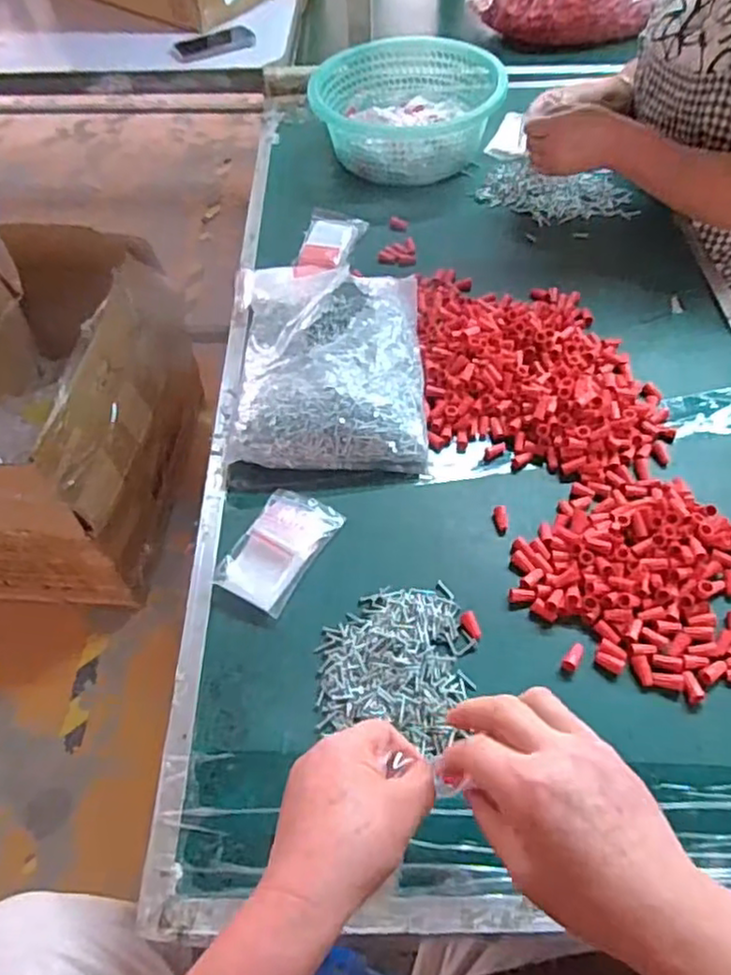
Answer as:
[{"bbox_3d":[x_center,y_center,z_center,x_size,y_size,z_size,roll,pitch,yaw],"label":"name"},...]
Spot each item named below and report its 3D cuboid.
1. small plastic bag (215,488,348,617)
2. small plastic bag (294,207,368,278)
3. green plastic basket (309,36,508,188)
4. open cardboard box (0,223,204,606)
[{"bbox_3d":[-0.079,0.055,0.612,0.076,0.008,0.118,25,58,19],"label":"small plastic bag"},{"bbox_3d":[-0.044,-0.329,0.886,0.077,0.022,0.158,4,54,5],"label":"small plastic bag"},{"bbox_3d":[0.065,-0.566,1.001,0.249,0.111,0.257,-1,54,2],"label":"green plastic basket"},{"bbox_3d":[-0.641,-0.191,1.363,0.443,0.465,0.688,1,54,3],"label":"open cardboard box"}]

